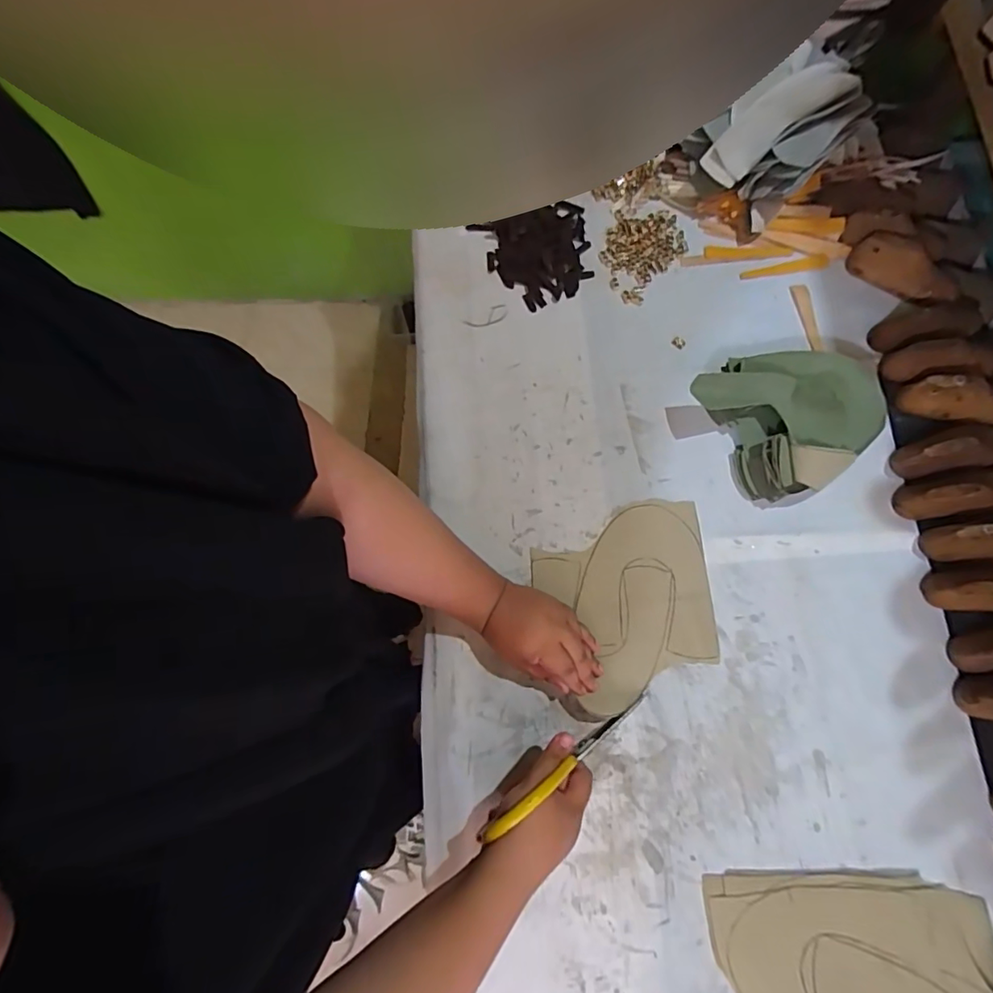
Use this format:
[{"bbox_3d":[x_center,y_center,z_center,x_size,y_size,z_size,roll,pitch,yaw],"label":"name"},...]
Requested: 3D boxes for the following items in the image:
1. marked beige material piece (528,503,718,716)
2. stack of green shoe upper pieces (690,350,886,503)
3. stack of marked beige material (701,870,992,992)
[{"bbox_3d":[0.154,0.118,0.588,0.194,0.009,0.207,-13,73,-2],"label":"marked beige material piece"},{"bbox_3d":[0.352,-0.102,0.614,0.196,0.062,0.176,-30,74,-7],"label":"stack of green shoe upper pieces"},{"bbox_3d":[0.340,0.466,0.466,0.260,0.013,0.216,-2,73,2],"label":"stack of marked beige material"}]

